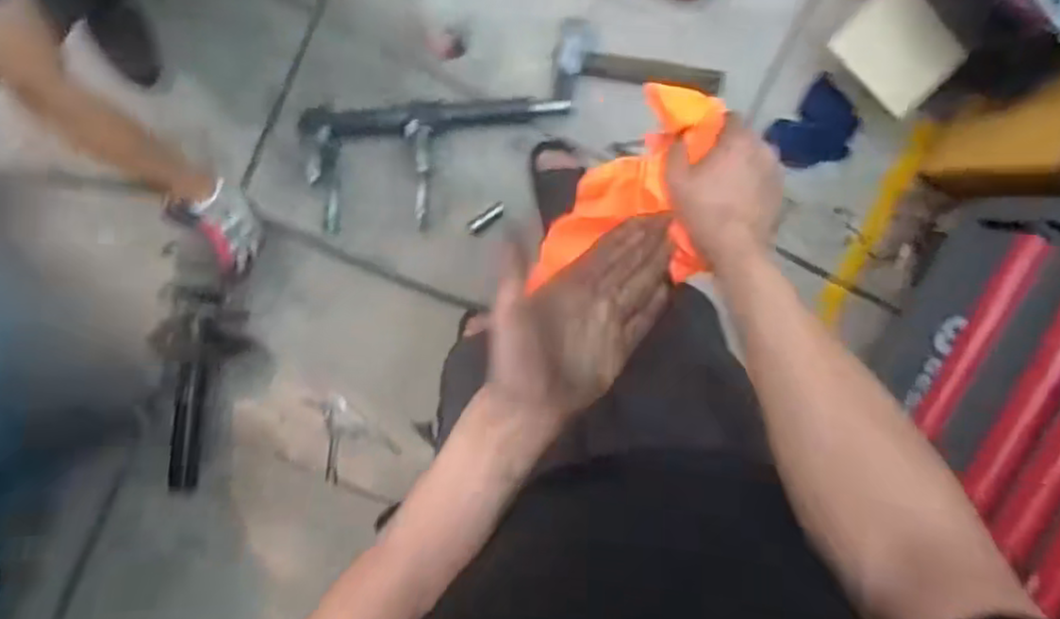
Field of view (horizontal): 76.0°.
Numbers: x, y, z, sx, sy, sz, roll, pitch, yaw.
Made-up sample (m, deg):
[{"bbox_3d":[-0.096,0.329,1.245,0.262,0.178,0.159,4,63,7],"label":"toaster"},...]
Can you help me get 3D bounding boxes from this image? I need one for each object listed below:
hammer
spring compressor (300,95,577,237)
[{"bbox_3d":[0.201,-0.446,1.267,0.310,0.044,0.133,12,98,8],"label":"hammer"},{"bbox_3d":[-0.169,-0.276,1.283,0.490,0.053,0.221,-5,100,-4],"label":"spring compressor"}]

